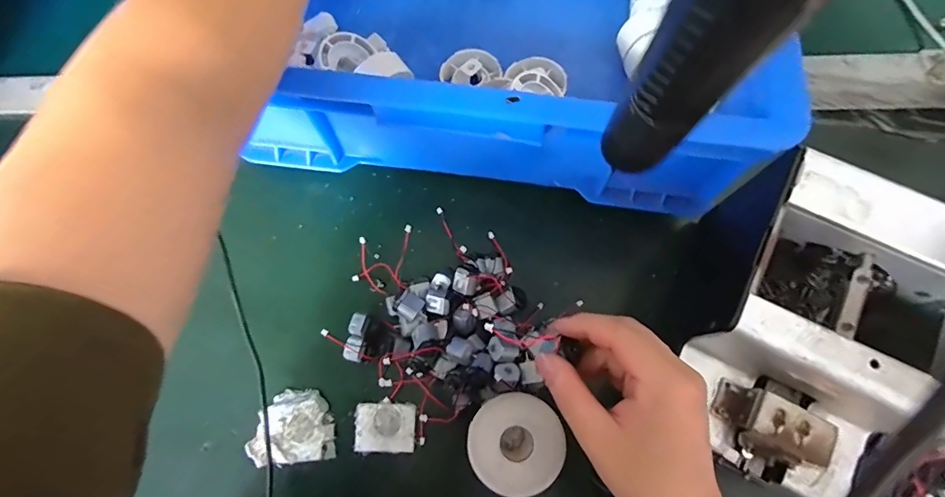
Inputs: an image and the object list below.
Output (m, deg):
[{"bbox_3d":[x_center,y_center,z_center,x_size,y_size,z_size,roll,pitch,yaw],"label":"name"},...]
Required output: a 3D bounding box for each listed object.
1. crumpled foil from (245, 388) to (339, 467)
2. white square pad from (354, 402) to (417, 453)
[{"bbox_3d":[-0.142,0.141,0.372,0.064,0.006,0.052,-7,71,-1],"label":"crumpled foil"},{"bbox_3d":[-0.068,0.140,0.370,0.048,0.004,0.035,1,71,2],"label":"white square pad"}]

